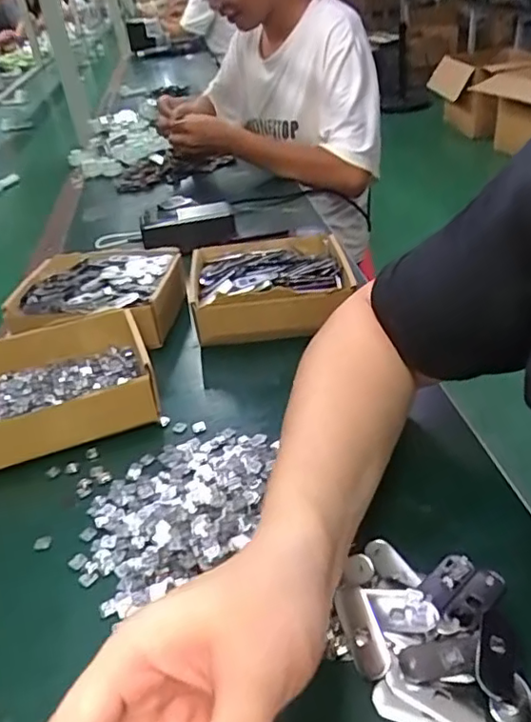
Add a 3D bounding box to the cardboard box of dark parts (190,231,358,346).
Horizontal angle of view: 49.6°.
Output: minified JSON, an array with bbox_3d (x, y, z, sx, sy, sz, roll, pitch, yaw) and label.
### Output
[{"bbox_3d":[0.003,-0.085,0.645,0.164,0.058,0.159,-9,34,-2],"label":"cardboard box of dark parts"}]

